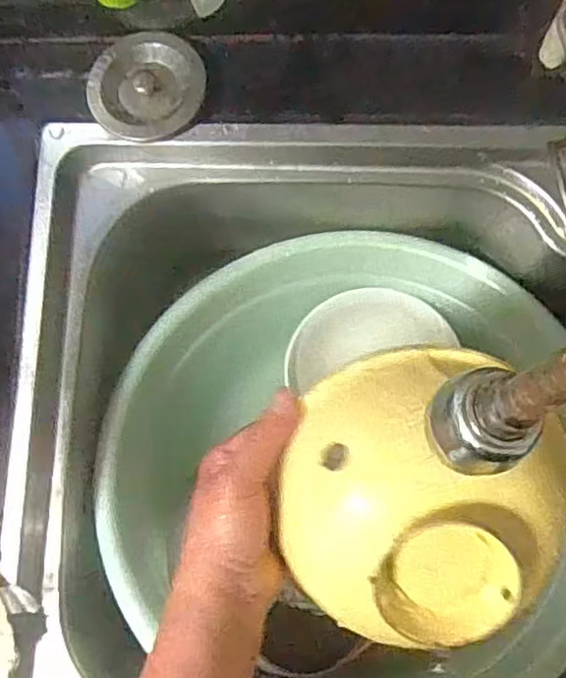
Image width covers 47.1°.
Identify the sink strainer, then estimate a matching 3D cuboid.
[{"bbox_3d":[-0.097,-0.178,0.459,0.079,0.016,0.078,-1,83,6],"label":"sink strainer"}]

